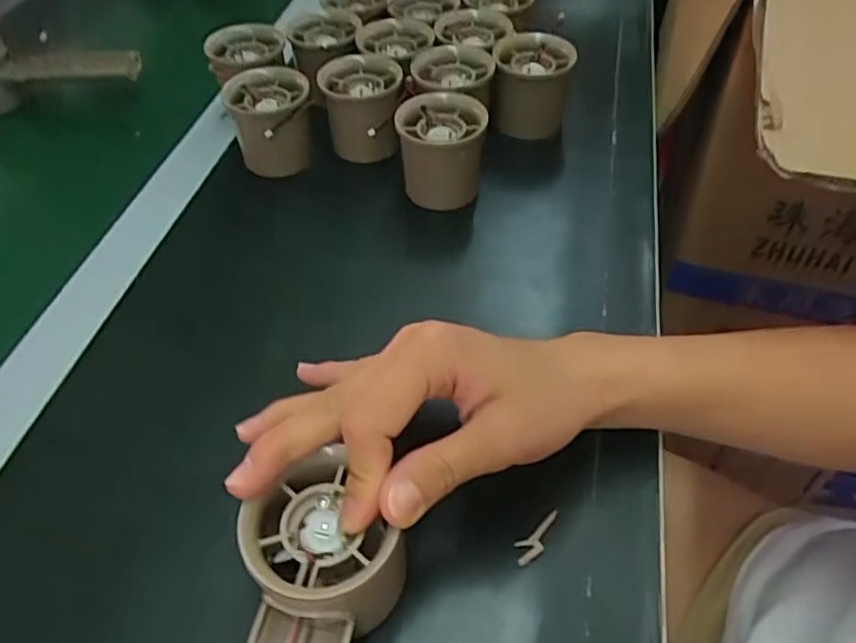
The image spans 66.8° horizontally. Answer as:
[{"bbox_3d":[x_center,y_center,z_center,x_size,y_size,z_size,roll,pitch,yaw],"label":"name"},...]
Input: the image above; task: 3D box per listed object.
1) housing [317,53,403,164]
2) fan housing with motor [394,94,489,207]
[{"bbox_3d":[-0.044,-0.147,0.449,0.052,0.051,0.056,1,50,5],"label":"housing"},{"bbox_3d":[0.009,-0.104,0.421,0.056,0.059,0.061,3,50,6],"label":"fan housing with motor"}]

